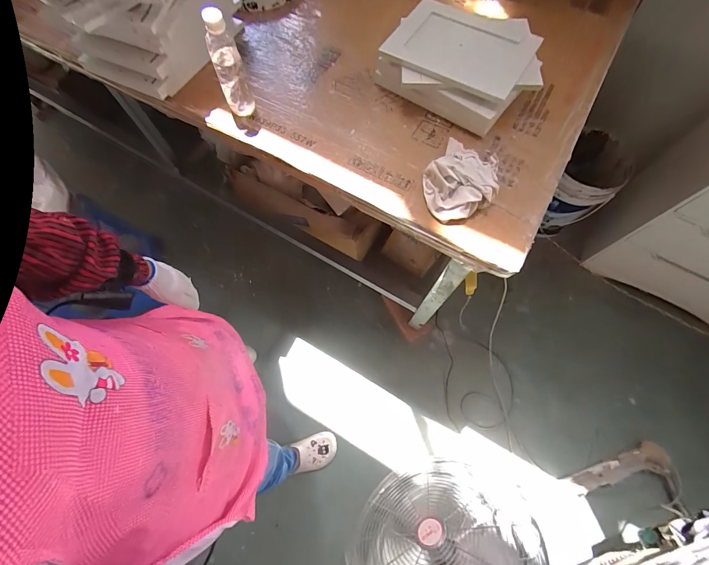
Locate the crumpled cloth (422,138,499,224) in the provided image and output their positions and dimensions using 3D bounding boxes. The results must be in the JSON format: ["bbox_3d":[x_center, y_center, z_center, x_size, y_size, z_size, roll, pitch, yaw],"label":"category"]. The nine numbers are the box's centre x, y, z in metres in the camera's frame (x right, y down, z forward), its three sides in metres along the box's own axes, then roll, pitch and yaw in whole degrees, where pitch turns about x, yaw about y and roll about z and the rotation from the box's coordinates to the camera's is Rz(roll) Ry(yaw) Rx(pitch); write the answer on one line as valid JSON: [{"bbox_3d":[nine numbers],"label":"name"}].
[{"bbox_3d":[0.204,-0.197,0.619,0.139,0.053,0.165,37,74,13],"label":"crumpled cloth"}]

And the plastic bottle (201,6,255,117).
[{"bbox_3d":[-0.233,-0.396,0.603,0.053,0.194,0.054,-19,71,-7],"label":"plastic bottle"}]

